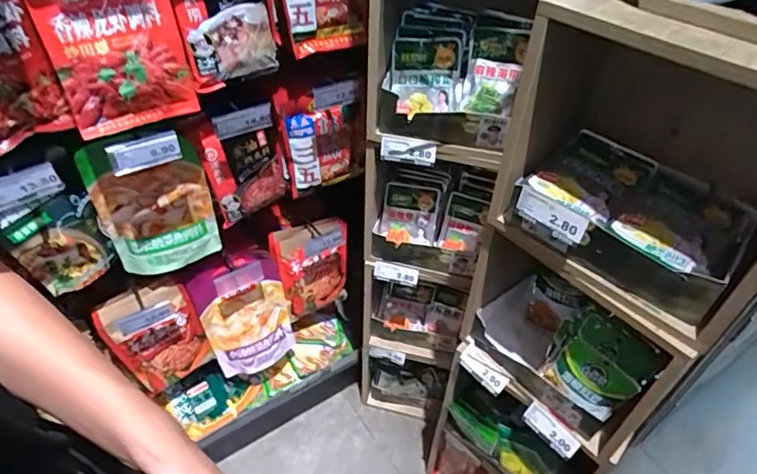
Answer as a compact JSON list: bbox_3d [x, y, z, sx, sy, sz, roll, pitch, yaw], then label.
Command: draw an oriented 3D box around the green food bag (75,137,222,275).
[{"bbox_3d":[-0.398,-0.057,0.905,0.191,0.320,0.048,-14,40,-19],"label":"green food bag"}]

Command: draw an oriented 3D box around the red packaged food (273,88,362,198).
[{"bbox_3d":[-0.117,-0.191,1.021,0.151,0.210,0.040,-12,46,-14],"label":"red packaged food"}]

